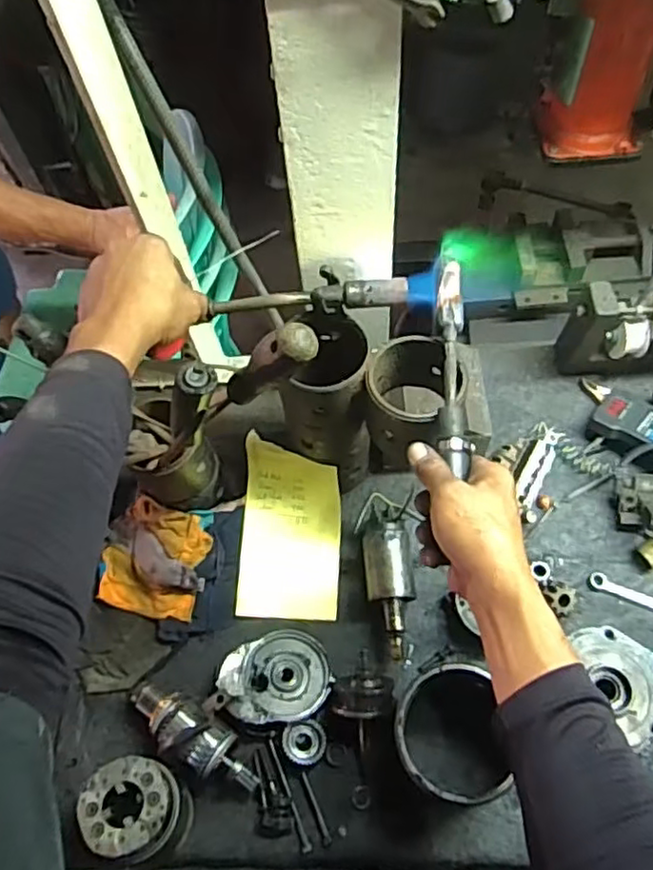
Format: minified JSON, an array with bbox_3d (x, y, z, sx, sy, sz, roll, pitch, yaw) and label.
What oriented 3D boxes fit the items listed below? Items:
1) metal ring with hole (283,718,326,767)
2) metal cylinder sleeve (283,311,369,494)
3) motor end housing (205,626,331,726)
[{"bbox_3d":[-0.021,0.301,0.645,0.042,0.016,0.039,-2,62,3],"label":"metal ring with hole"},{"bbox_3d":[0.008,-0.017,0.673,0.084,0.209,0.069,-40,67,-17],"label":"metal cylinder sleeve"},{"bbox_3d":[-0.060,0.250,0.669,0.120,0.045,0.083,-8,63,-17],"label":"motor end housing"}]

